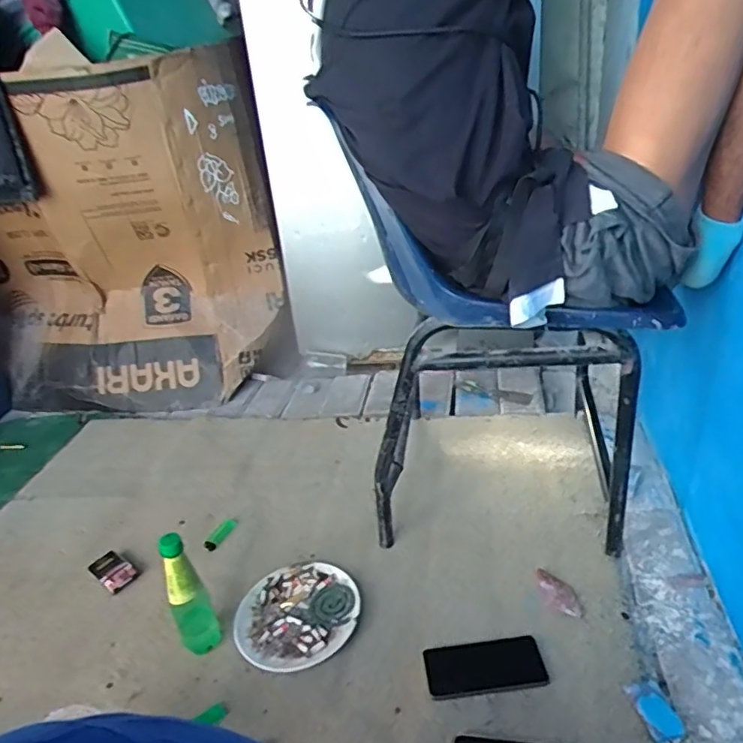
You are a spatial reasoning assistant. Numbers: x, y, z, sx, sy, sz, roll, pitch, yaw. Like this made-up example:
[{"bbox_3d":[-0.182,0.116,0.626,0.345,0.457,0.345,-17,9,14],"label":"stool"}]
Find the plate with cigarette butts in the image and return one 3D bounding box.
[{"bbox_3d":[-0.121,0.387,0.942,0.197,0.013,0.192,-6,29,3],"label":"plate with cigarette butts"}]

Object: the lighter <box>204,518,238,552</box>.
[{"bbox_3d":[-0.294,0.315,1.132,0.029,0.014,0.091,6,31,23],"label":"lighter"}]

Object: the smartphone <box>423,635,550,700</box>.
[{"bbox_3d":[0.159,0.416,0.818,0.161,0.007,0.077,-8,29,-1],"label":"smartphone"}]

